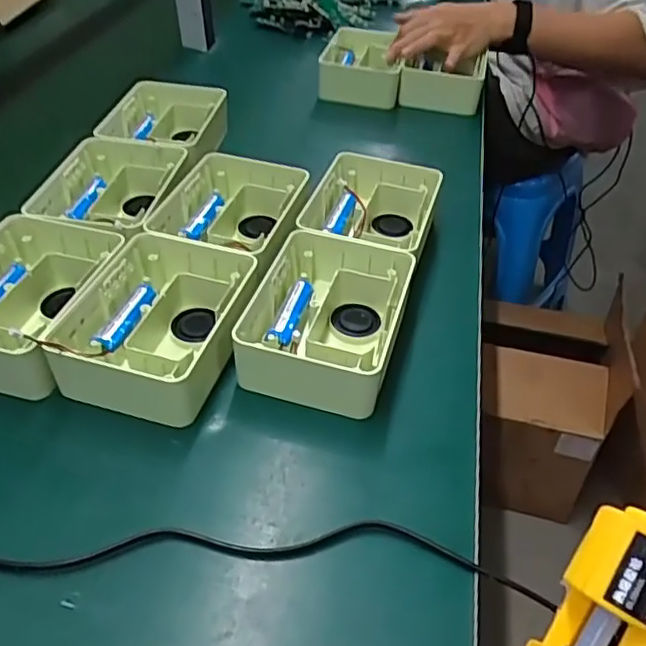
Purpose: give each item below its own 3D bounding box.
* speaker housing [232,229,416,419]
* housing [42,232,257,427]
[{"bbox_3d":[0.004,-0.005,0.477,0.105,0.050,0.141,11,43,11],"label":"speaker housing"},{"bbox_3d":[-0.119,0.001,0.462,0.117,0.048,0.151,9,42,9],"label":"housing"}]

